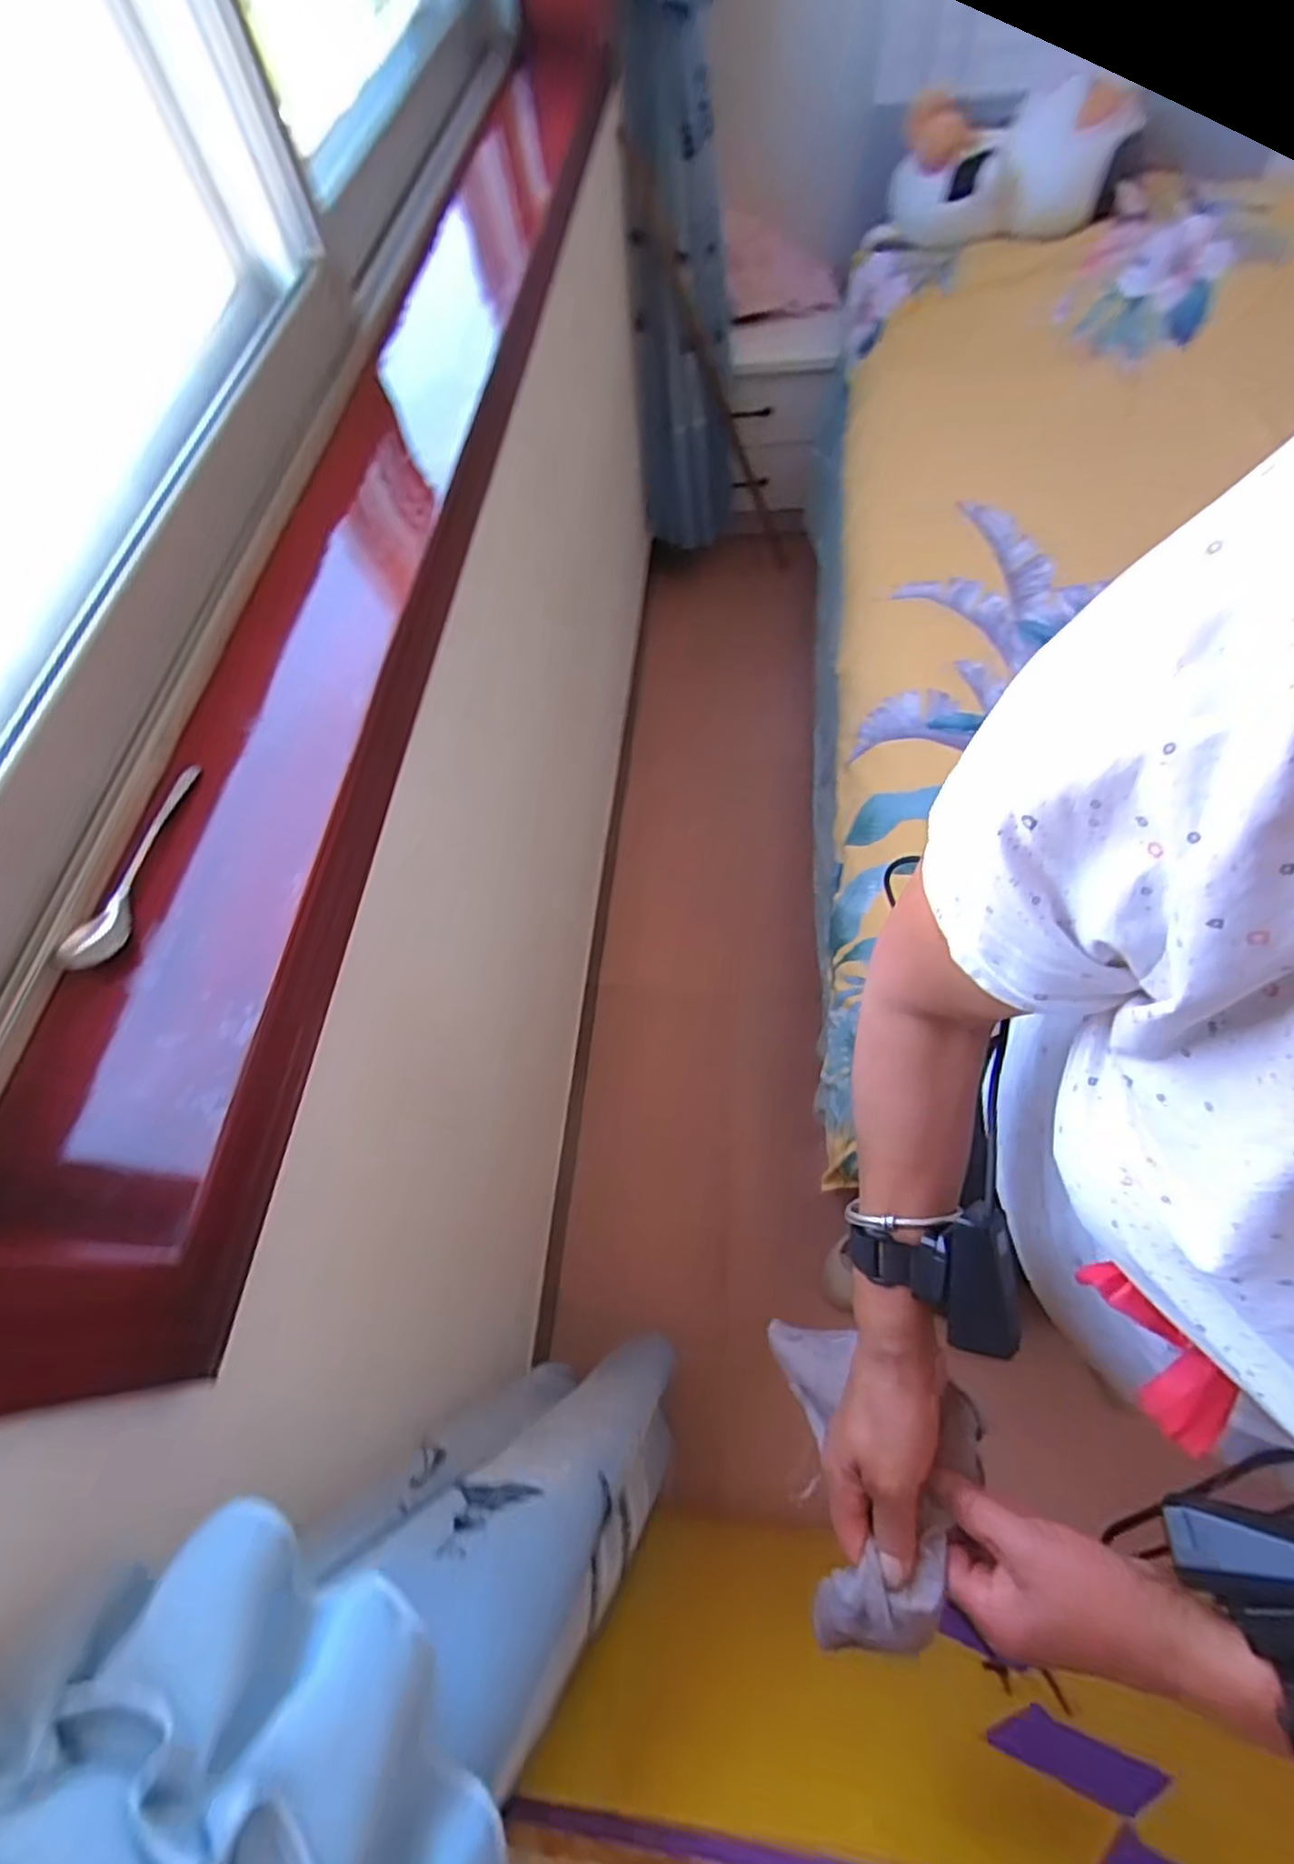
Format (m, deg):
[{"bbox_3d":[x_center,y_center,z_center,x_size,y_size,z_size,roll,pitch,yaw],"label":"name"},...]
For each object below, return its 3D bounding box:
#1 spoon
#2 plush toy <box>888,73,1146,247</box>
[{"bbox_3d":[-0.328,-0.044,0.449,0.023,0.022,0.153,4,64,6],"label":"spoon"},{"bbox_3d":[0.588,-1.212,1.117,0.352,0.206,0.206,2,63,5],"label":"plush toy"}]

